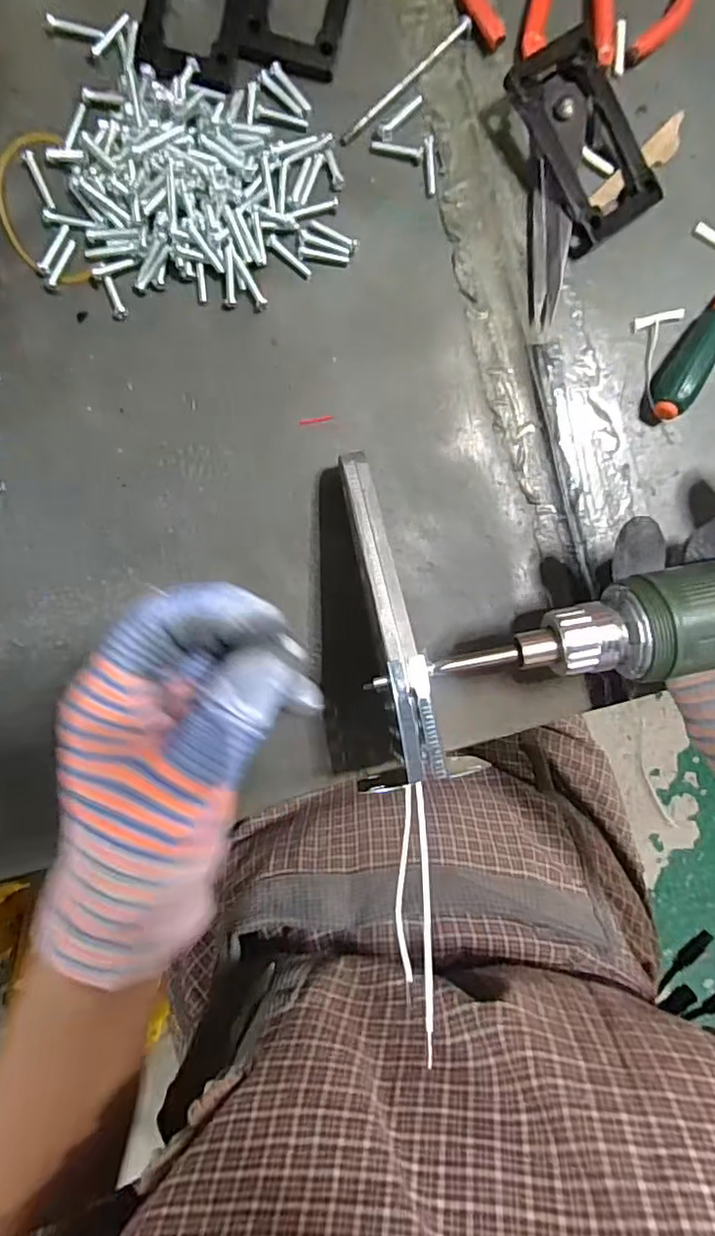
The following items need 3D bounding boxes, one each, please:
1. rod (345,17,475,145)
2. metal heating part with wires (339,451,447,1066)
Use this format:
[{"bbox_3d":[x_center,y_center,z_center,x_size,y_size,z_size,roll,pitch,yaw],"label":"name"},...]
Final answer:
[{"bbox_3d":[0.021,-0.232,0.258,0.074,0.004,0.006,-43,96,2],"label":"rod"},{"bbox_3d":[0.016,0.033,0.221,0.022,0.020,0.206,-7,77,-2],"label":"metal heating part with wires"}]

